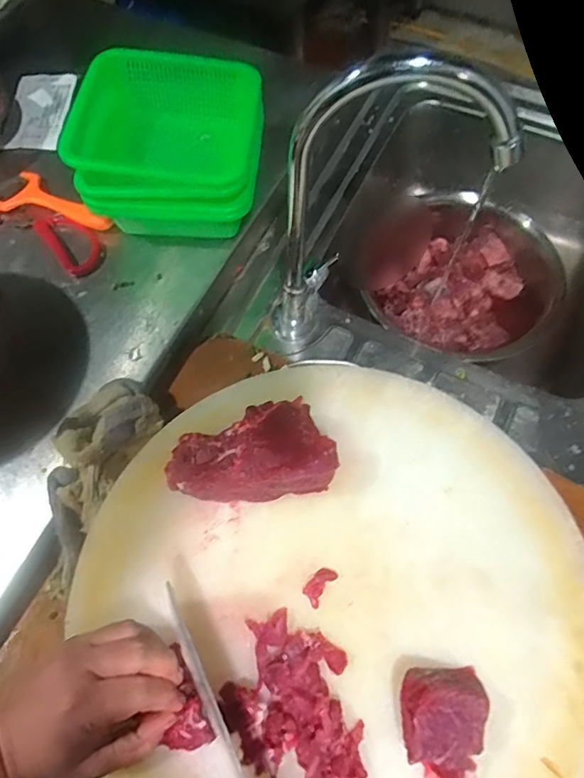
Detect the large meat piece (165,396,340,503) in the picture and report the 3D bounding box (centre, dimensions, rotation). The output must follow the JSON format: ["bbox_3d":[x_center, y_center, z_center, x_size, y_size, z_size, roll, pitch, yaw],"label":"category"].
[{"bbox_3d":[-0.036,0.053,0.426,0.136,0.046,0.072,-10,67,-3],"label":"large meat piece"}]

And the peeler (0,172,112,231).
[{"bbox_3d":[-0.274,-0.209,0.591,0.133,0.022,0.063,25,70,12],"label":"peeler"}]

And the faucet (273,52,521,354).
[{"bbox_3d":[0.068,-0.146,0.470,0.182,0.319,0.068,-8,67,-2],"label":"faucet"}]

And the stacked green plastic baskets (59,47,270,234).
[{"bbox_3d":[-0.126,-0.262,0.556,0.190,0.101,0.186,3,67,3],"label":"stacked green plastic baskets"}]

